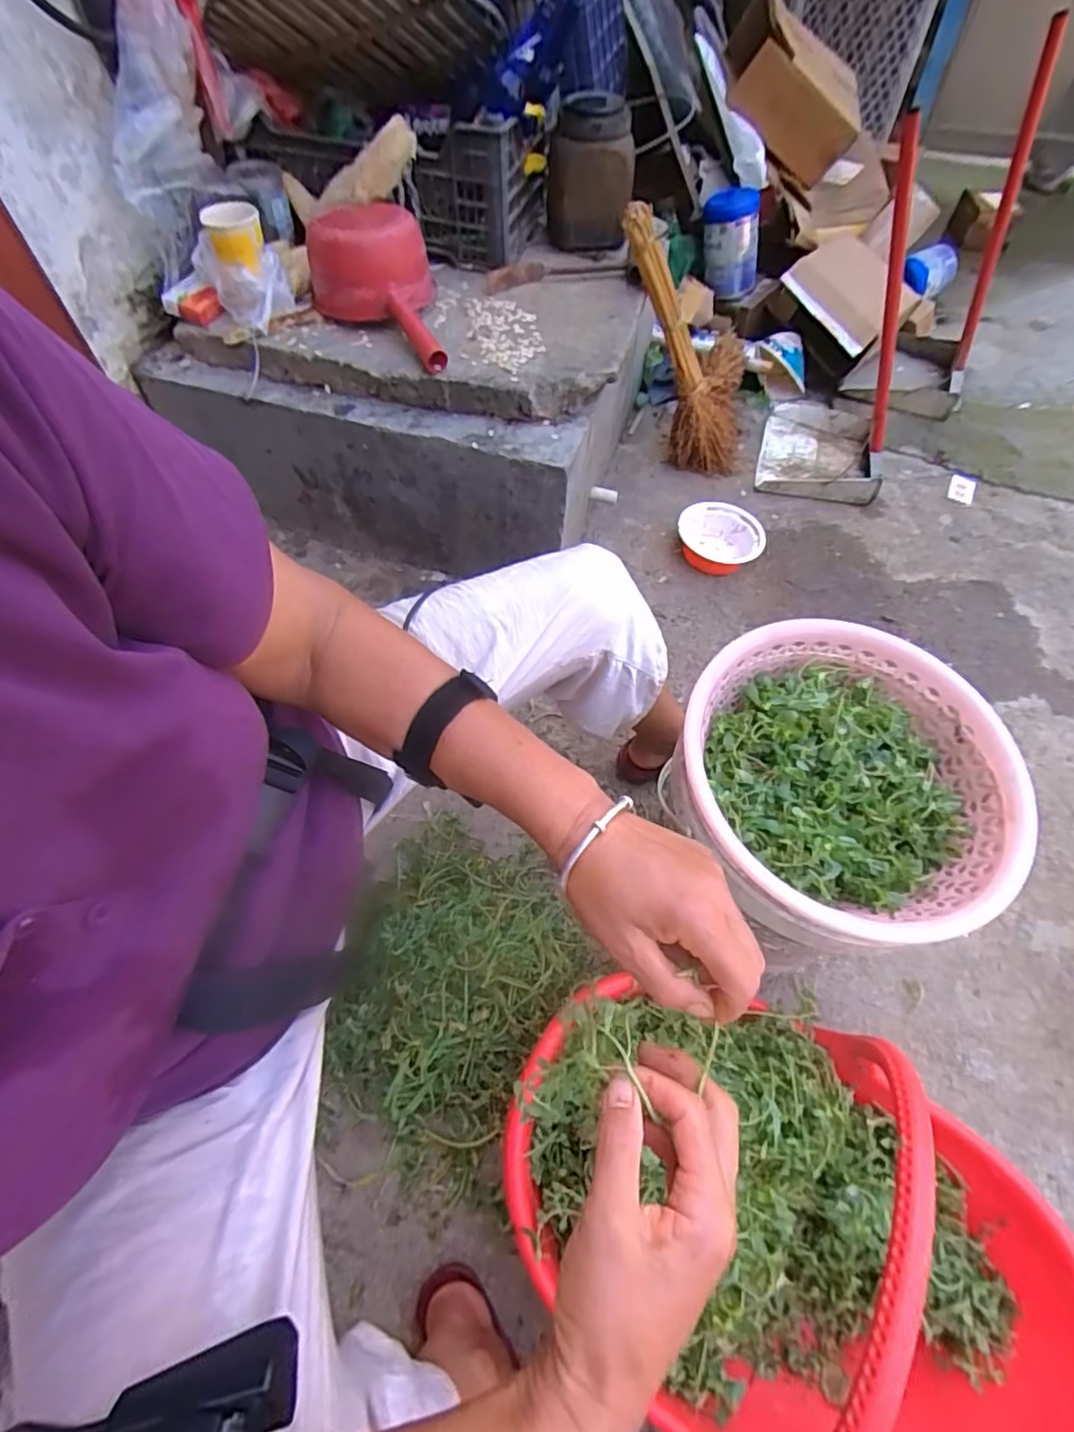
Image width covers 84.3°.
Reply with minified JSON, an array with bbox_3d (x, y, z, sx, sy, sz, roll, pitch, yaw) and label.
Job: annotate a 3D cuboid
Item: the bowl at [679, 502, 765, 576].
[{"bbox_3d":[0.370,-0.359,1.209,0.170,0.064,0.152,8,58,6],"label":"bowl"}]

